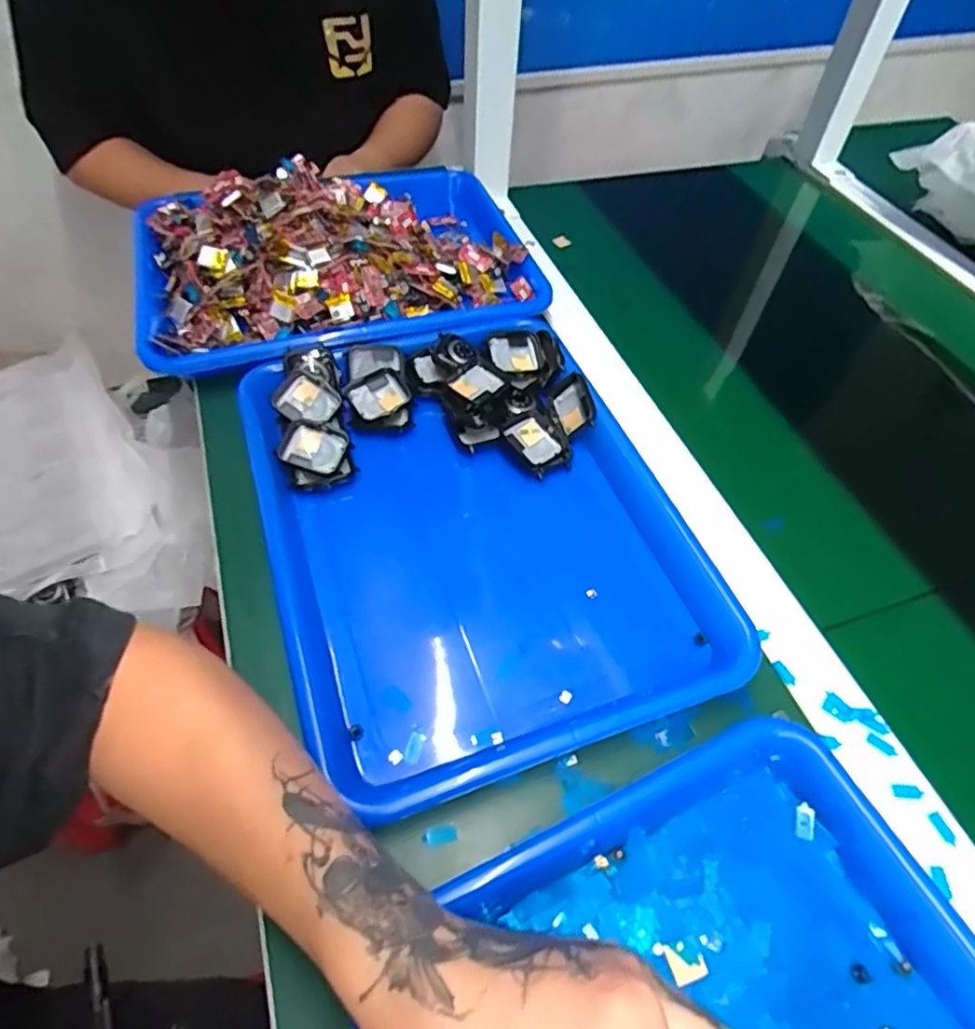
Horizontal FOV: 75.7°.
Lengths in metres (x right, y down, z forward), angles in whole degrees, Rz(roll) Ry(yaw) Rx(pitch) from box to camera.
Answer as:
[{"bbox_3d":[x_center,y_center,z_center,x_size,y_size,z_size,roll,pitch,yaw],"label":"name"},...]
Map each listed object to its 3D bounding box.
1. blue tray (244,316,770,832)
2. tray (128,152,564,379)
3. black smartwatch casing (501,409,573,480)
[{"bbox_3d":[-0.016,-0.001,0.419,0.254,0.041,0.335,-17,56,-14],"label":"blue tray"},{"bbox_3d":[-0.130,-0.246,0.563,0.357,0.055,0.257,-13,55,-12],"label":"tray"},{"bbox_3d":[0.037,-0.053,0.460,0.036,0.017,0.048,-25,58,-19],"label":"black smartwatch casing"}]

